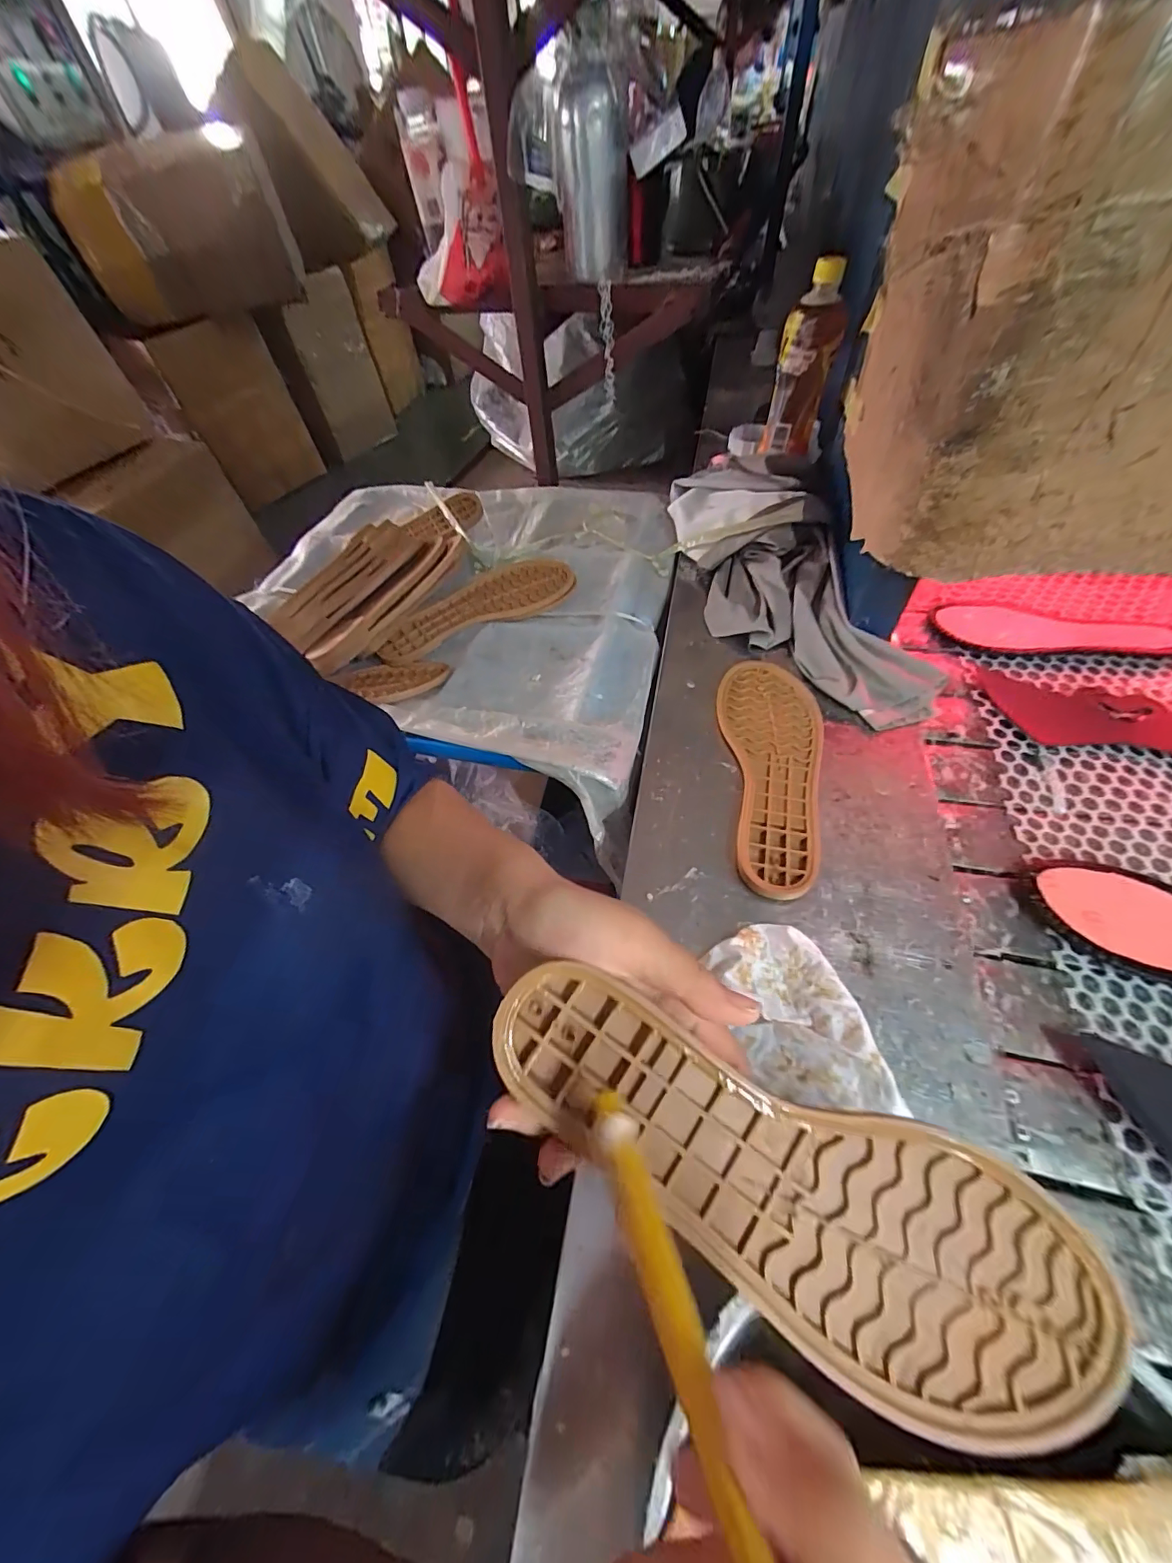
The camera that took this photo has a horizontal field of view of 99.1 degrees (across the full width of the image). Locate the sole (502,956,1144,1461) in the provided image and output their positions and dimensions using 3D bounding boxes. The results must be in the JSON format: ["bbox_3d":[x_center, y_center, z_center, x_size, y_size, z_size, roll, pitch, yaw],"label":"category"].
[{"bbox_3d":[0.073,0.146,0.183,0.234,0.022,0.079,29,60,6],"label":"sole"}]

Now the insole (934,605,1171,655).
[{"bbox_3d":[0.488,-0.154,0.522,0.211,0.008,0.068,16,61,20],"label":"insole"}]

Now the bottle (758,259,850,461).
[{"bbox_3d":[0.266,-0.507,0.612,0.064,0.175,0.064,14,56,15],"label":"bottle"}]

